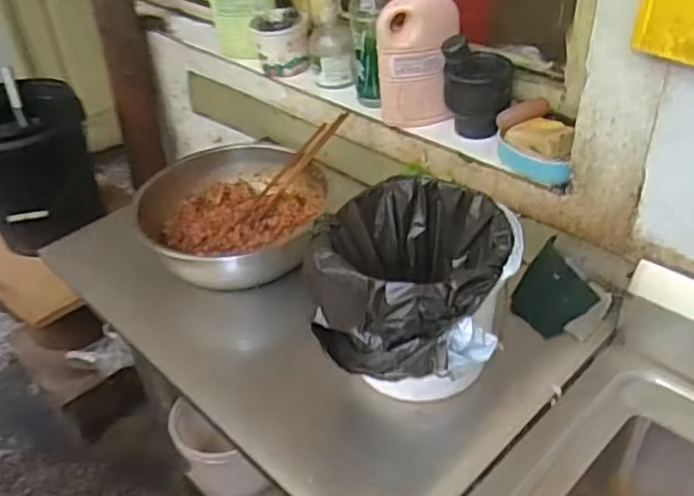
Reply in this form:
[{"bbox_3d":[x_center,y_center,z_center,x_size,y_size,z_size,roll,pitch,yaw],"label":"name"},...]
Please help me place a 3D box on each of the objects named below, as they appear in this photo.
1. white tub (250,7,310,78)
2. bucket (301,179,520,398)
[{"bbox_3d":[-0.123,-0.386,1.265,0.101,0.103,0.101,-1,39,0],"label":"white tub"},{"bbox_3d":[0.084,0.054,0.812,0.215,0.181,0.227,-1,39,0],"label":"bucket"}]

